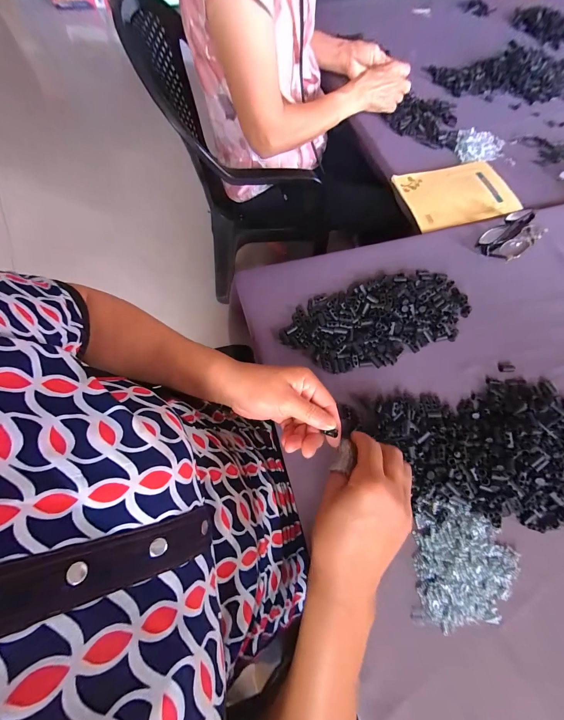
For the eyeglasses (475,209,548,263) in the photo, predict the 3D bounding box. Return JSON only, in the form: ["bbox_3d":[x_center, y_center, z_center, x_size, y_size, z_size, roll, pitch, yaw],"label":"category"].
[{"bbox_3d":[0.383,-0.206,0.479,0.112,0.028,0.064,-38,73,-14],"label":"eyeglasses"}]

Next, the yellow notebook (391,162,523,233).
[{"bbox_3d":[0.331,-0.311,0.532,0.211,0.009,0.132,-17,69,-7],"label":"yellow notebook"}]

